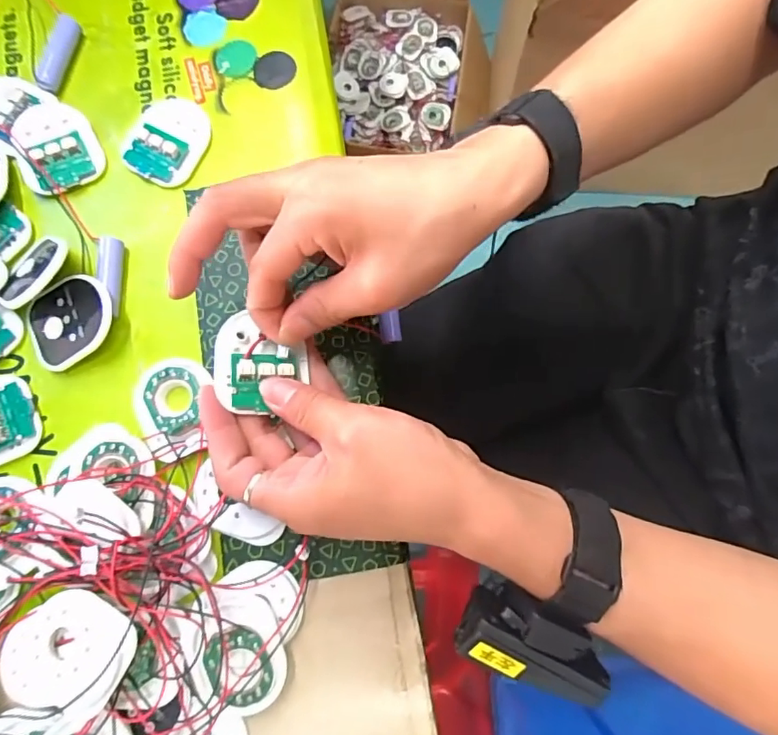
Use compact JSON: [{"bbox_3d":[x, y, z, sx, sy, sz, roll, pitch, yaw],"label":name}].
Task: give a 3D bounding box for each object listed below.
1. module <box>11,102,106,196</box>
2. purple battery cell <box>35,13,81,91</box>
[{"bbox_3d":[-0.211,-0.142,0.326,0.047,0.012,0.061,-21,80,-3],"label":"module"},{"bbox_3d":[-0.218,-0.207,0.339,0.011,0.012,0.051,17,80,4],"label":"purple battery cell"}]

